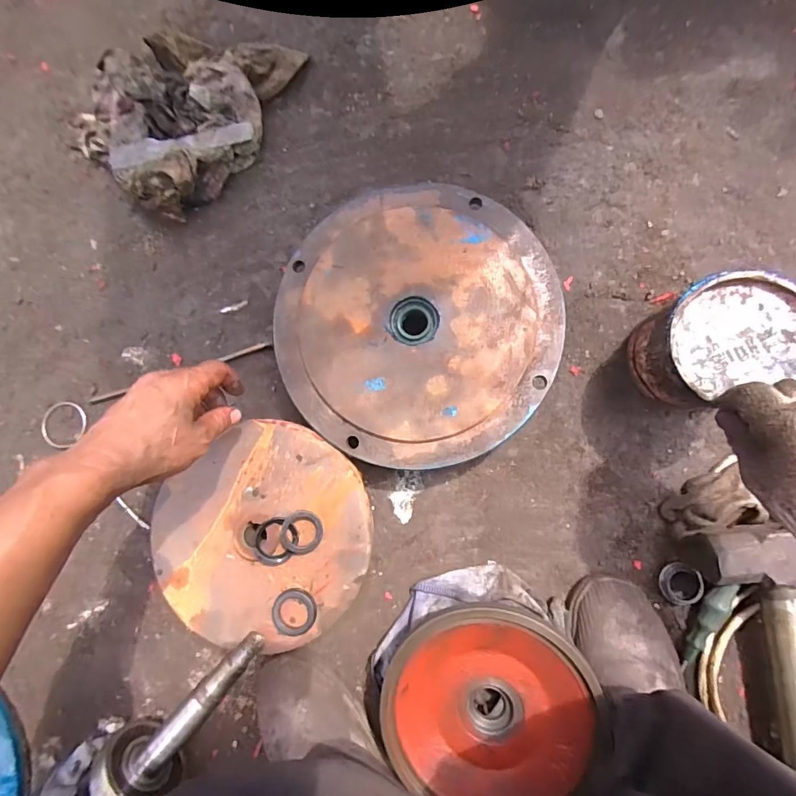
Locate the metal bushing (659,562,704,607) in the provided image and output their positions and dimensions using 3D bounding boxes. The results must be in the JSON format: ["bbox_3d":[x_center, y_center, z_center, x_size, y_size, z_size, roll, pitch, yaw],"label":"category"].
[{"bbox_3d":[0.297,0.195,0.467,0.040,0.017,0.042,0,86,6],"label":"metal bushing"}]

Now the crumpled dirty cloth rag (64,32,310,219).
[{"bbox_3d":[-0.266,-0.375,0.540,0.212,0.081,0.271,42,91,7],"label":"crumpled dirty cloth rag"}]

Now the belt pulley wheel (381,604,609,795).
[{"bbox_3d":[0.087,0.305,0.425,0.194,0.037,0.197,1,86,6],"label":"belt pulley wheel"}]

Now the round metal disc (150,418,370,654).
[{"bbox_3d":[-0.142,0.148,0.467,0.231,0.016,0.215,0,86,6],"label":"round metal disc"}]

